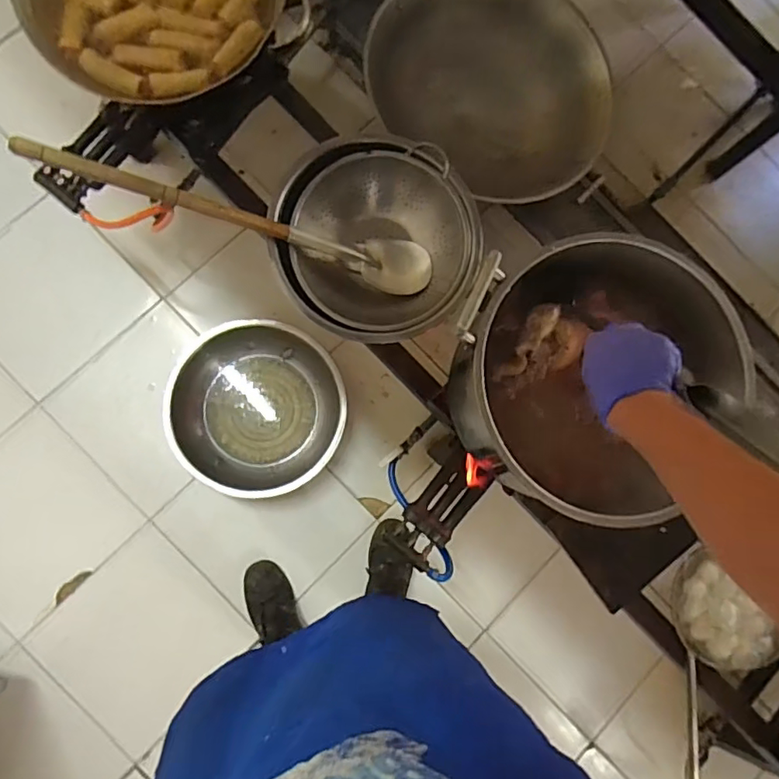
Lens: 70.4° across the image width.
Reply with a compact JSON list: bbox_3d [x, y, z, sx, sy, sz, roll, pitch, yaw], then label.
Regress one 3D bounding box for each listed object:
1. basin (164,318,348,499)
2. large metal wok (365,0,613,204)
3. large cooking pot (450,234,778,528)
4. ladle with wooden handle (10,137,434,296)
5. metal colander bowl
[{"bbox_3d":[-0.318,0.043,1.368,0.406,0.121,0.420,1,84,-7],"label":"basin"},{"bbox_3d":[0.233,-0.726,1.394,0.618,0.160,0.538,28,124,-5],"label":"large metal wok"},{"bbox_3d":[0.314,-0.013,0.866,0.397,0.265,0.411,1,84,-7],"label":"large cooking pot"},{"bbox_3d":[-0.252,-0.308,1.013,0.729,0.084,0.114,12,86,-26],"label":"ladle with wooden handle"},{"bbox_3d":[-0.021,-0.300,1.092,0.395,0.108,0.389,1,84,-7],"label":"metal colander bowl"}]

